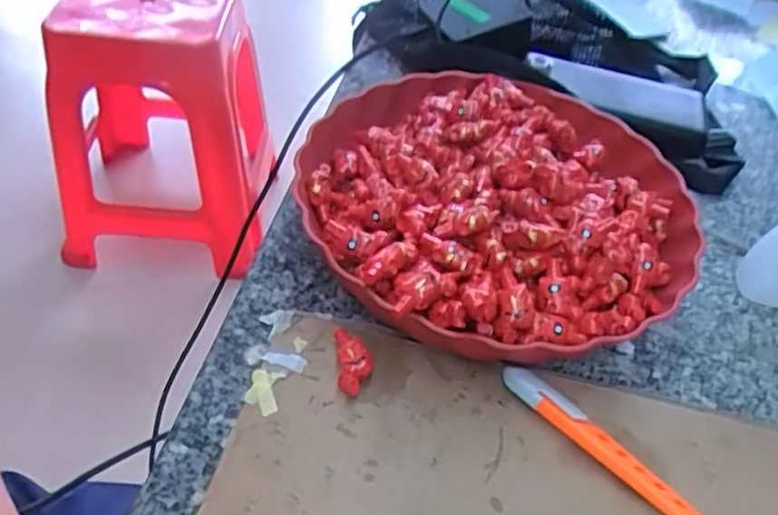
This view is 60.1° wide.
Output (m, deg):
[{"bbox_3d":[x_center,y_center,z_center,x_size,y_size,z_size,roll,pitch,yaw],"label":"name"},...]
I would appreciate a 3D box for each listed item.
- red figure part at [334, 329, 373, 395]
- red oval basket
[{"bbox_3d":[-0.019,0.054,0.356,0.018,0.016,0.039,-1,46,-8],"label":"red figure part"},{"bbox_3d":[0.069,-0.033,0.426,0.243,0.067,0.237,-13,49,-19],"label":"red oval basket"}]

